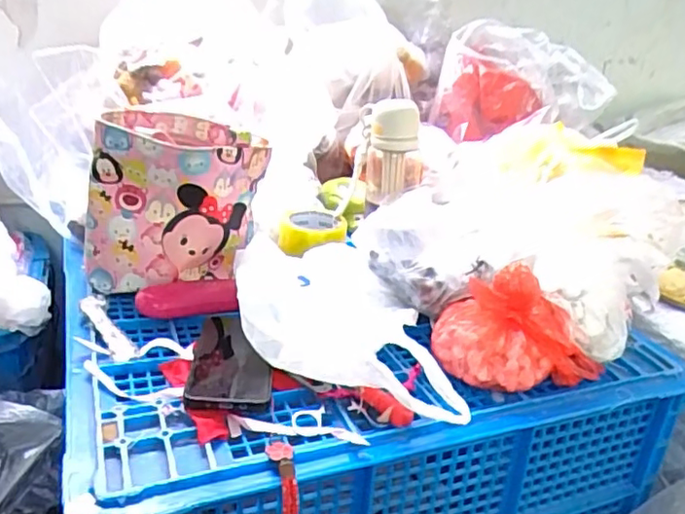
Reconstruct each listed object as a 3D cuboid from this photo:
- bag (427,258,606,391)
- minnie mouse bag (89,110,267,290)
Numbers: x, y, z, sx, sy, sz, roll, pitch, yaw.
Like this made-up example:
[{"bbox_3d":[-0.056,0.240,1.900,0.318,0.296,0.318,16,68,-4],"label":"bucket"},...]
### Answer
[{"bbox_3d":[0.184,0.068,0.636,0.171,0.100,0.111,7,24,4],"label":"bag"},{"bbox_3d":[-0.208,-0.073,0.775,0.212,0.183,0.143,1,24,-9],"label":"minnie mouse bag"}]

